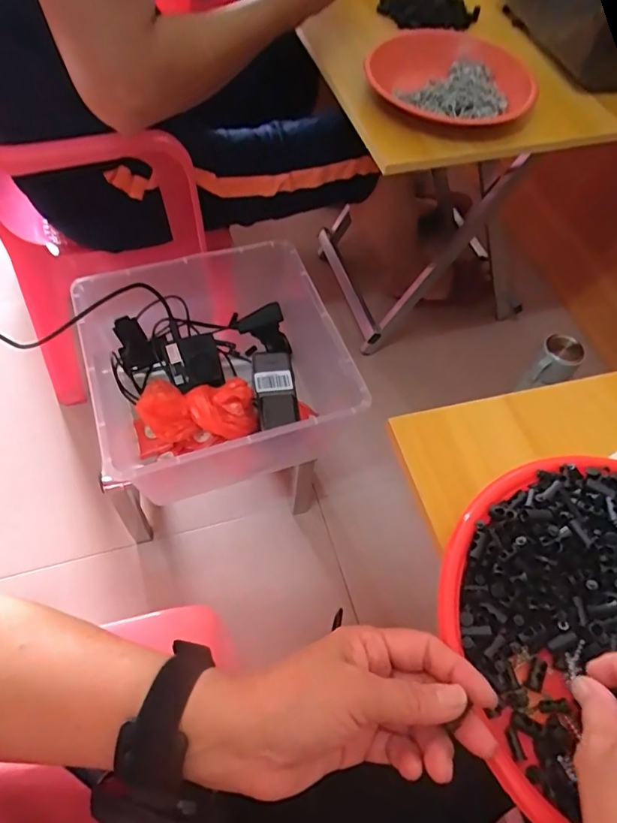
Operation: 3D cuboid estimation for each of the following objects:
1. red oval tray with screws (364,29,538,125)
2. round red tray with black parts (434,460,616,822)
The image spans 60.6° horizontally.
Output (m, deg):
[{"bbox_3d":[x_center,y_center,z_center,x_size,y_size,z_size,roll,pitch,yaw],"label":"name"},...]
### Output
[{"bbox_3d":[0.164,-0.397,0.620,0.187,0.030,0.146,6,57,-1],"label":"red oval tray with screws"},{"bbox_3d":[0.197,0.132,0.325,0.229,0.035,0.209,0,58,-4],"label":"round red tray with black parts"}]

